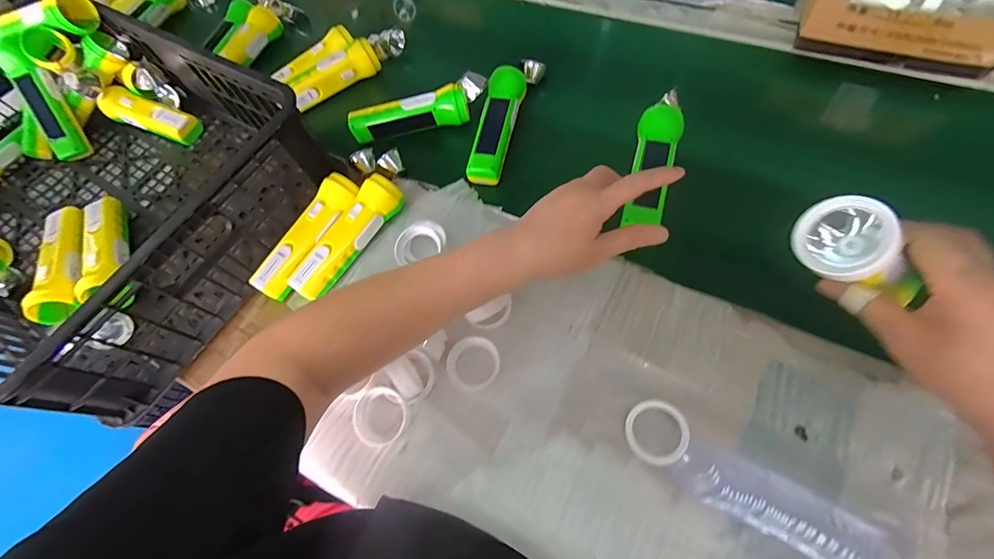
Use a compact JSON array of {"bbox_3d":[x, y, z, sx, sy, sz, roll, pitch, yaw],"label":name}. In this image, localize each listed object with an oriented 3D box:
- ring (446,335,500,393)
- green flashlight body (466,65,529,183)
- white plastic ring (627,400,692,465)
[{"bbox_3d":[-0.025,0.087,0.439,0.057,0.010,0.052,-3,65,7],"label":"ring"},{"bbox_3d":[-0.001,-0.199,0.549,0.045,0.030,0.156,13,80,11],"label":"green flashlight body"},{"bbox_3d":[0.147,0.140,0.387,0.053,0.007,0.056,-6,68,15],"label":"white plastic ring"}]

